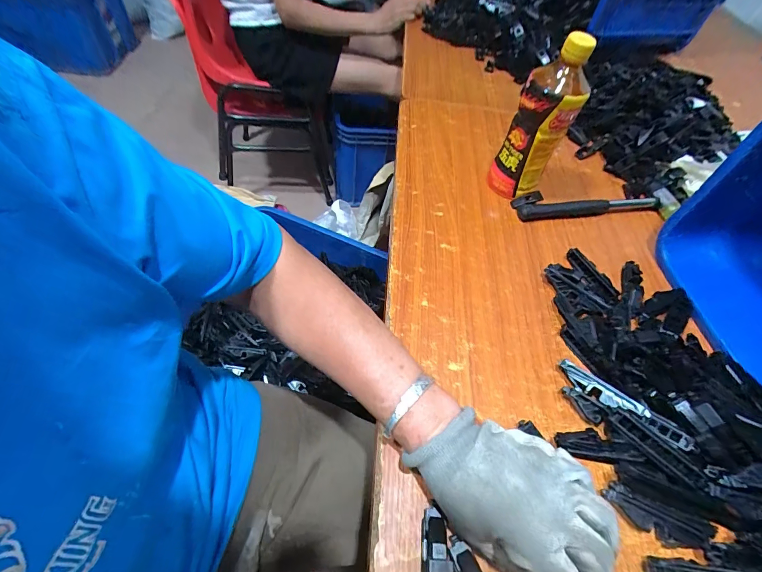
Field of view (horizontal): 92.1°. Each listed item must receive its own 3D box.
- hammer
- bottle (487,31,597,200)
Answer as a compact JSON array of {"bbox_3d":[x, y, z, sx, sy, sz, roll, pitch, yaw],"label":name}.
[{"bbox_3d":[0.304,-0.116,0.519,0.235,0.024,0.043,-2,55,-8],"label":"hammer"},{"bbox_3d":[0.192,-0.197,0.458,0.060,0.187,0.057,-7,56,-12],"label":"bottle"}]

